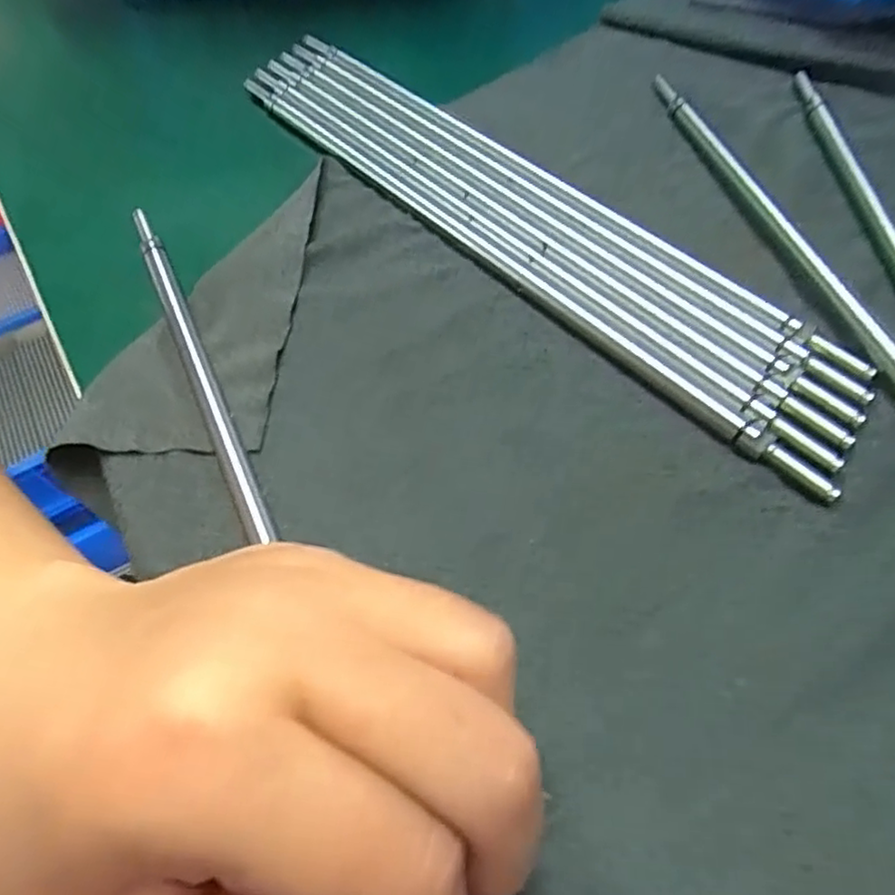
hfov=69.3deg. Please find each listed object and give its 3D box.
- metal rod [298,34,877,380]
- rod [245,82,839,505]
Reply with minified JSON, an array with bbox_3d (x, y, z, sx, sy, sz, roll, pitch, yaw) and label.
[{"bbox_3d":[0.025,-0.102,0.233,0.009,0.008,0.268,-39,63,-18],"label":"metal rod"},{"bbox_3d":[0.007,-0.071,0.221,0.009,0.005,0.269,-38,62,-18],"label":"rod"}]

